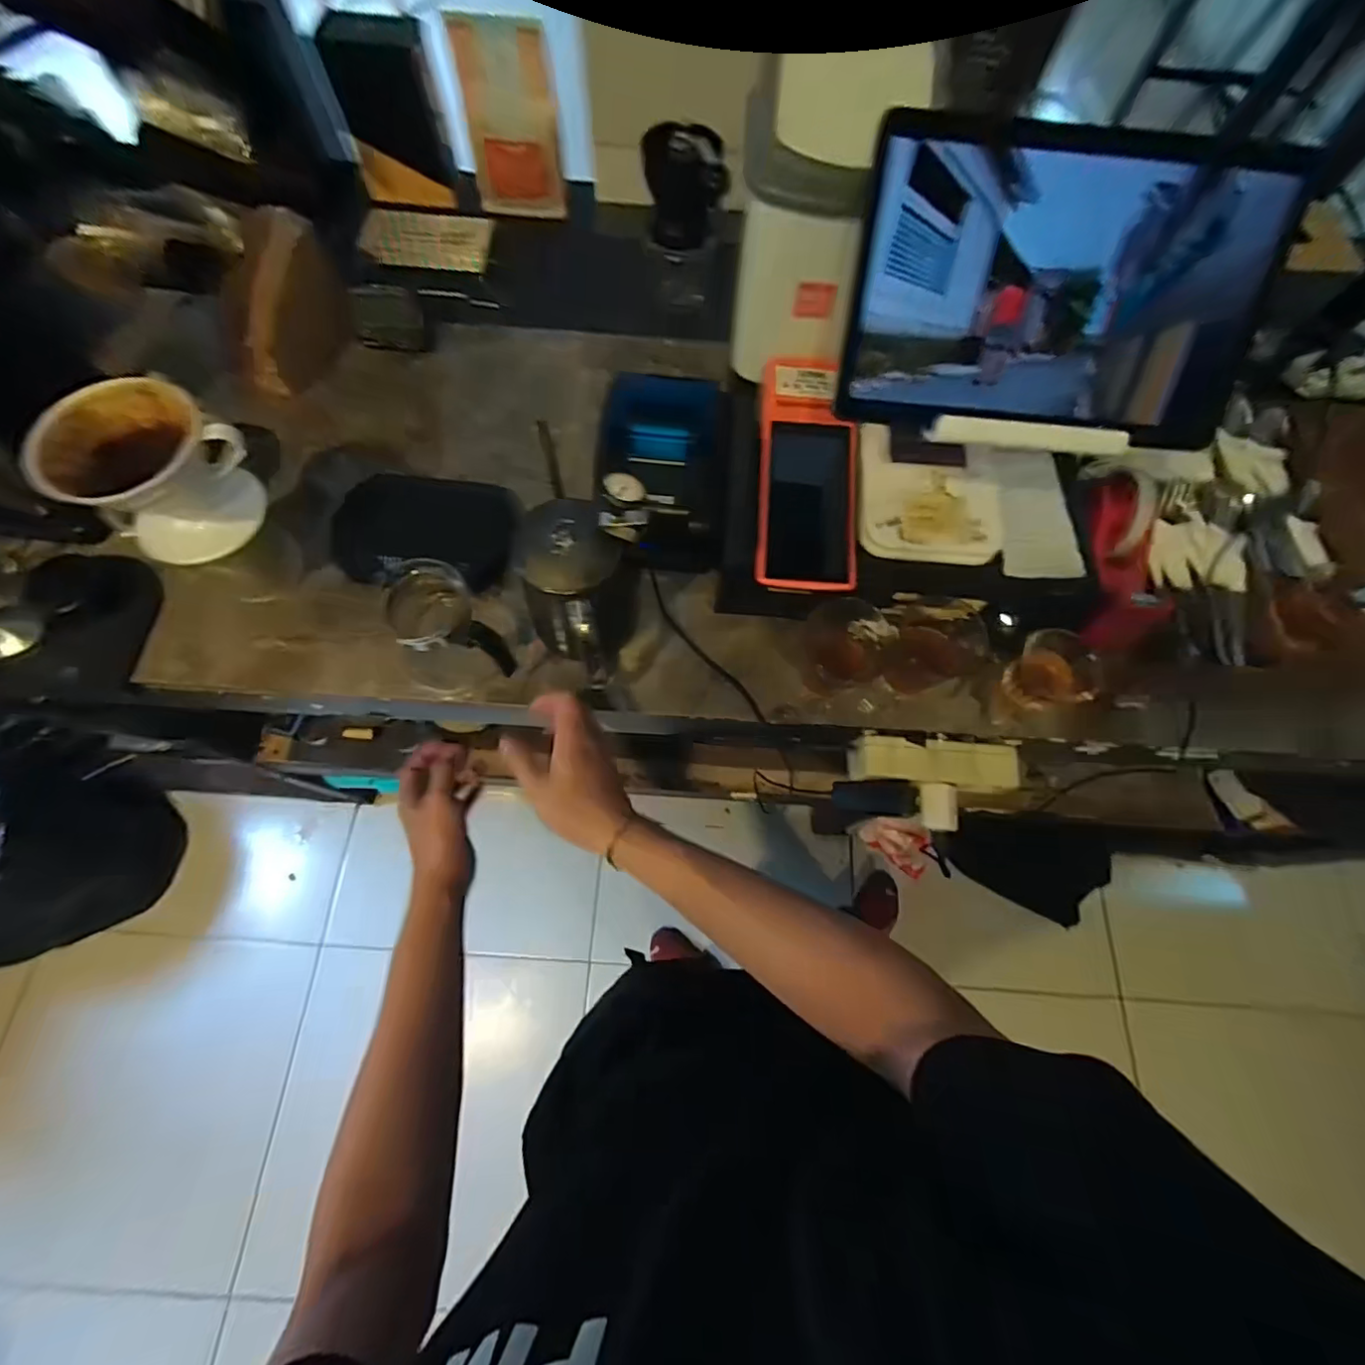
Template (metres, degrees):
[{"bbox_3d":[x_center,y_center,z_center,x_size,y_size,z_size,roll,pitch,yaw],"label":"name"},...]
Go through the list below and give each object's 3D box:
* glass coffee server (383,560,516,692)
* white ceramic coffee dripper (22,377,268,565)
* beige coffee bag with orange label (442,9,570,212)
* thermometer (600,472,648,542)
[{"bbox_3d":[-0.215,-0.036,0.523,0.087,0.094,0.113,-37,75,-14],"label":"glass coffee server"},{"bbox_3d":[-0.419,-0.164,0.467,0.093,0.103,0.116,37,72,11],"label":"white ceramic coffee dripper"},{"bbox_3d":[-0.216,-0.702,0.721,0.118,0.160,0.078,-8,70,-5],"label":"beige coffee bag with orange label"},{"bbox_3d":[-0.047,-0.139,0.457,0.036,0.048,0.029,-3,70,-4],"label":"thermometer"}]

